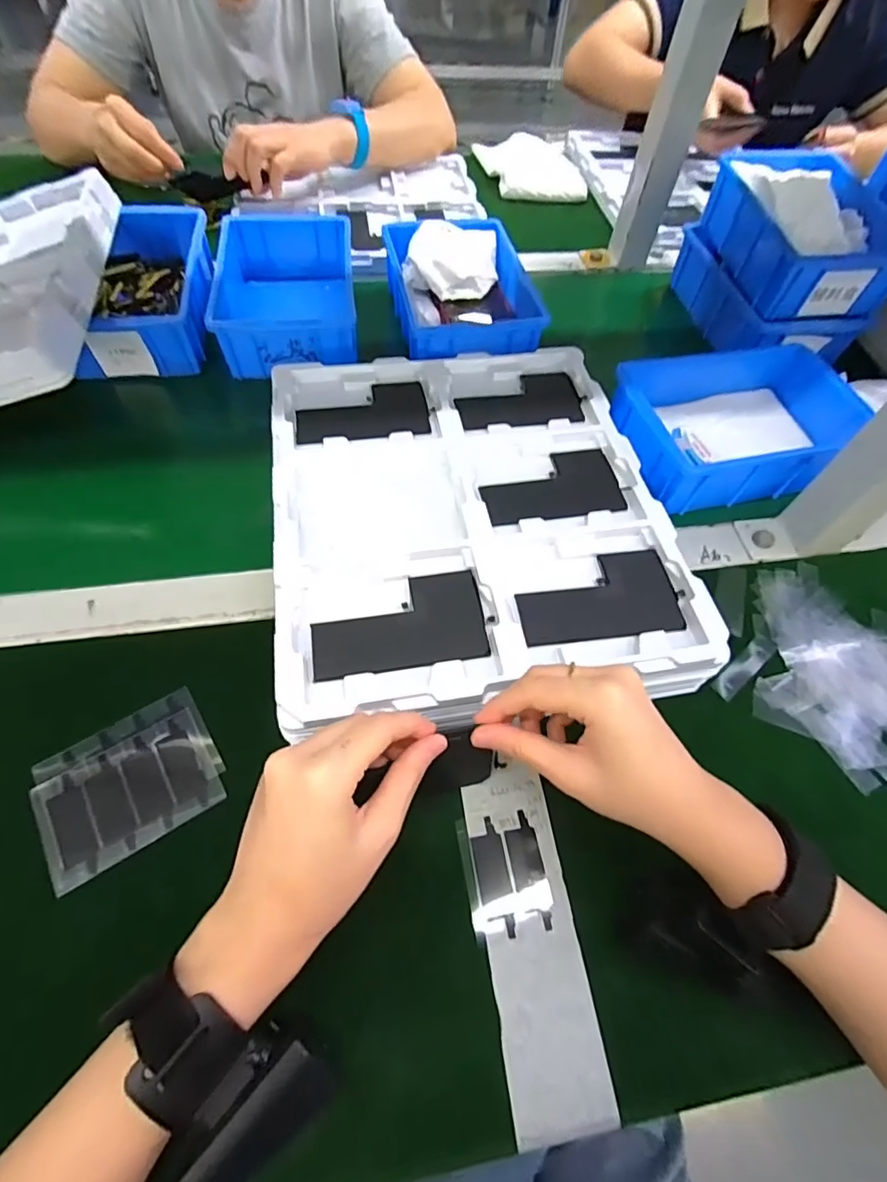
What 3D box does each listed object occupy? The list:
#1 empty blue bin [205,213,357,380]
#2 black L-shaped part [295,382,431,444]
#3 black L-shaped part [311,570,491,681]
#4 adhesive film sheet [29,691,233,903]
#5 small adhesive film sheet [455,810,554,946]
[{"bbox_3d":[-0.158,-0.299,0.531,0.132,0.064,0.200,-3,60,-6],"label":"empty blue bin"},{"bbox_3d":[-0.066,-0.147,0.422,0.104,0.011,0.063,-8,59,-10],"label":"black L-shaped part"},{"bbox_3d":[-0.028,0.019,0.324,0.106,0.009,0.061,-7,59,-9],"label":"black L-shaped part"},{"bbox_3d":[-0.187,0.113,0.308,0.096,0.004,0.077,-28,65,-20],"label":"adhesive film sheet"},{"bbox_3d":[0.036,0.161,0.297,0.046,0.004,0.061,-6,60,-9],"label":"small adhesive film sheet"}]

